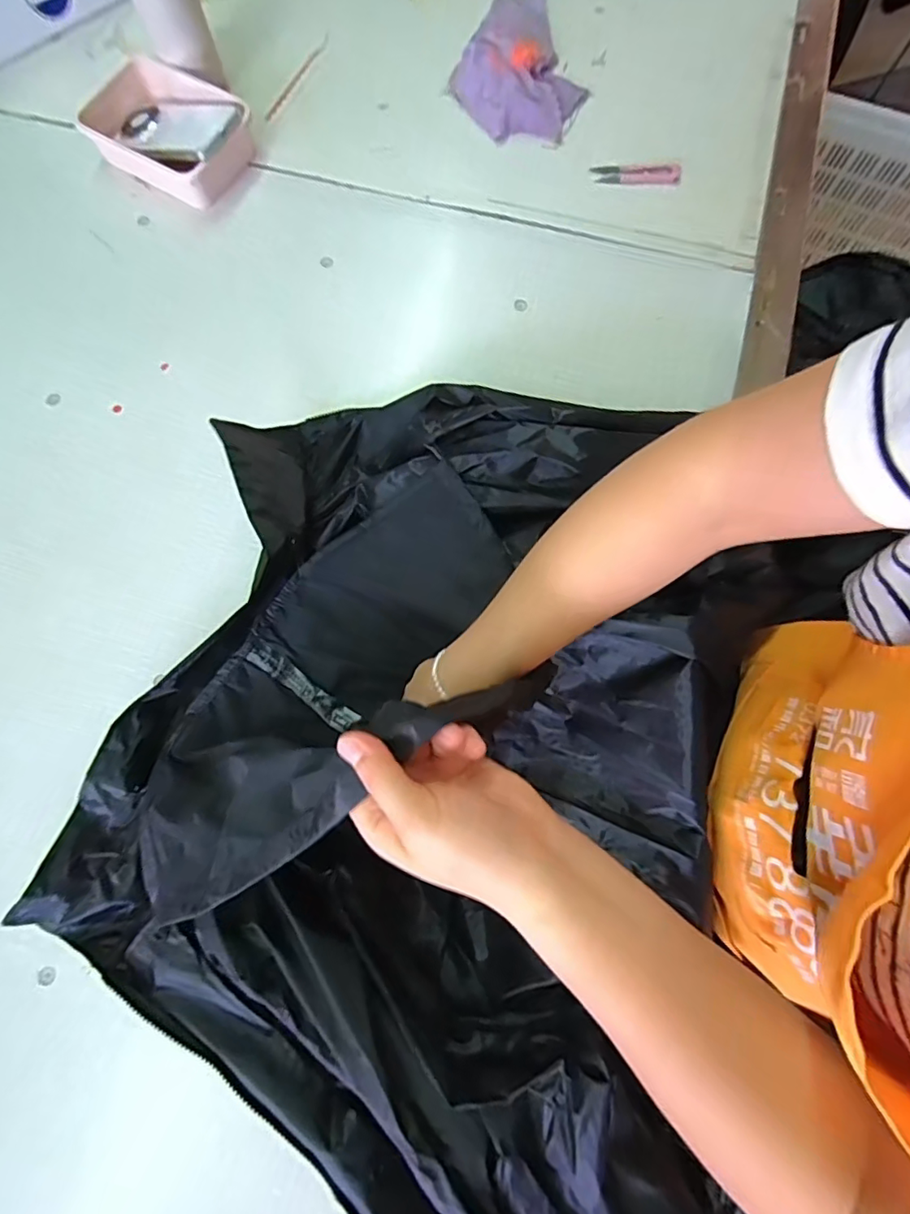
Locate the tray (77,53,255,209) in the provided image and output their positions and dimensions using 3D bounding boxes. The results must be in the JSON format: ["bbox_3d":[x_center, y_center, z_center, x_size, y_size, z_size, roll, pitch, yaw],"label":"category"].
[{"bbox_3d":[-0.319,-0.542,0.601,0.169,0.049,0.122,28,78,6],"label":"tray"}]

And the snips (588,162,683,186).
[{"bbox_3d":[0.208,-0.497,0.604,0.100,0.007,0.028,5,77,1],"label":"snips"}]

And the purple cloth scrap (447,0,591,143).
[{"bbox_3d":[0.067,-0.667,0.640,0.153,0.034,0.231,-11,77,-3],"label":"purple cloth scrap"}]

